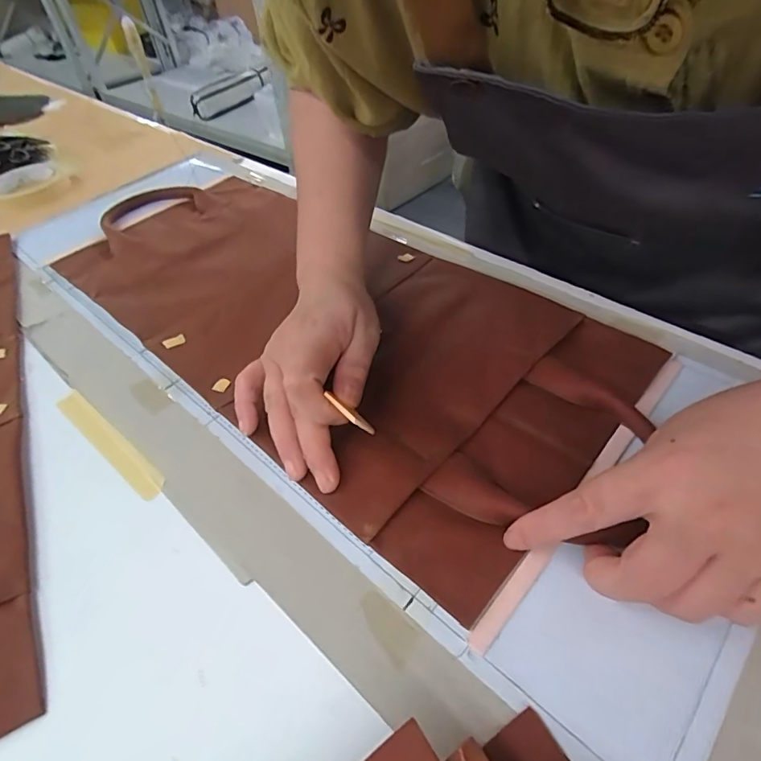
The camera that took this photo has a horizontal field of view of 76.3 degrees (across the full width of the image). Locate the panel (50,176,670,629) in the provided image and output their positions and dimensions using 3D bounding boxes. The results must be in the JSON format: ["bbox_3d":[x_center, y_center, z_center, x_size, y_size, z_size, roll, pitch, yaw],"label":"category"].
[{"bbox_3d":[-0.076,-0.070,0.412,0.541,0.016,0.227,31,57,31],"label":"panel"}]

